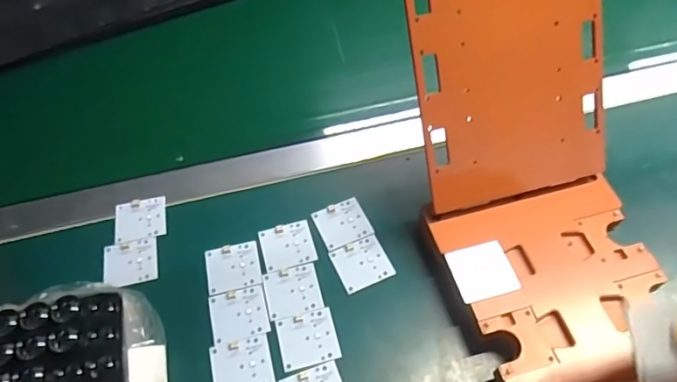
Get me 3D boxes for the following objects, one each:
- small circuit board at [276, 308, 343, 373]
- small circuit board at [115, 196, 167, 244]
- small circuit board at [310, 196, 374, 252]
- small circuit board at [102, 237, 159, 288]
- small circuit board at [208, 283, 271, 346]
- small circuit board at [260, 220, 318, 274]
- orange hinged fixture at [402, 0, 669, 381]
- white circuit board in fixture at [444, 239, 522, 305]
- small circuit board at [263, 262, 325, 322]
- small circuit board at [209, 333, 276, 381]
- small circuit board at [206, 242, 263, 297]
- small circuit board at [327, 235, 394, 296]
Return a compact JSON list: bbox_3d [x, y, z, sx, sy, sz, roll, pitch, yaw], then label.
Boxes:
[{"bbox_3d":[-0.025,0.121,0.412,0.047,0.004,0.044,-13,58,-7],"label":"small circuit board"},{"bbox_3d":[-0.192,0.027,0.482,0.048,0.004,0.045,-12,58,-6],"label":"small circuit board"},{"bbox_3d":[0.004,0.030,0.472,0.047,0.004,0.045,-21,60,-12],"label":"small circuit board"},{"bbox_3d":[-0.191,0.065,0.454,0.047,0.005,0.046,-12,58,-6],"label":"small circuit board"},{"bbox_3d":[-0.085,0.104,0.425,0.047,0.004,0.044,-14,58,-7],"label":"small circuit board"},{"bbox_3d":[-0.047,0.050,0.461,0.048,0.004,0.044,-14,59,-8],"label":"small circuit board"},{"bbox_3d":[0.165,-0.003,0.350,0.176,0.208,0.380,-11,58,-6],"label":"orange hinged fixture"},{"bbox_3d":[0.118,0.065,0.407,0.048,0.004,0.046,-14,59,-8],"label":"white circuit board in fixture"},{"bbox_3d":[-0.040,0.087,0.436,0.048,0.004,0.044,-13,58,-7],"label":"small circuit board"},{"bbox_3d":[-0.078,0.141,0.400,0.047,0.004,0.044,-13,58,-7],"label":"small circuit board"},{"bbox_3d":[-0.095,0.068,0.449,0.048,0.004,0.044,-13,58,-7],"label":"small circuit board"},{"bbox_3d":[0.021,0.065,0.449,0.047,0.004,0.044,-21,60,-12],"label":"small circuit board"}]

